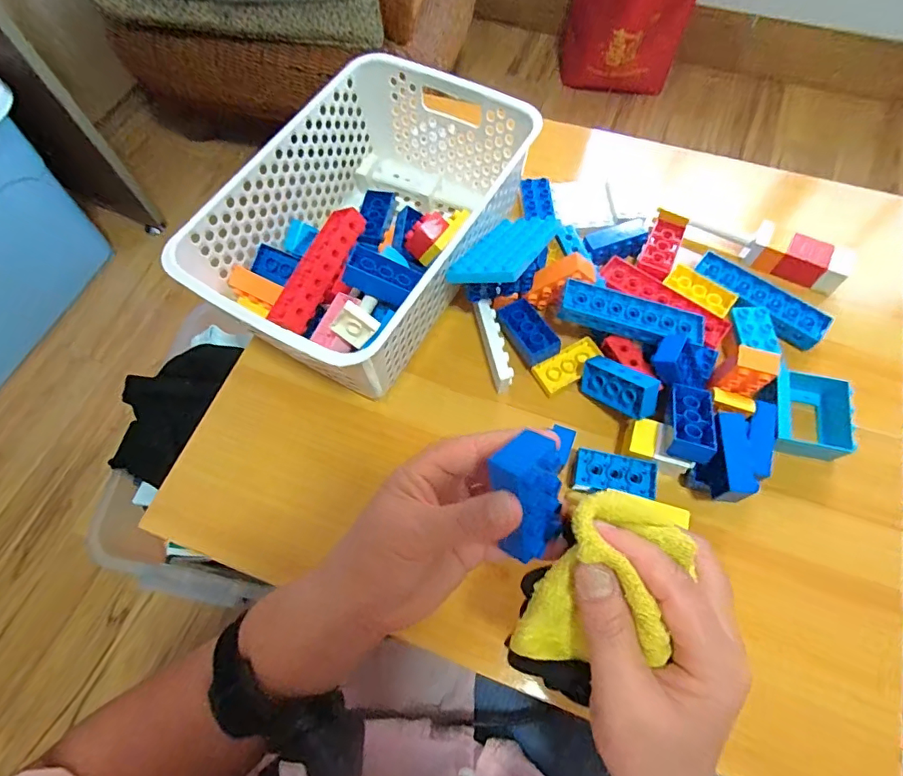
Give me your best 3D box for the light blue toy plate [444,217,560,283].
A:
[{"bbox_3d":[0.050,-0.129,0.451,0.063,0.009,0.135,12,43,26],"label":"light blue toy plate"}]

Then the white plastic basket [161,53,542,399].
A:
[{"bbox_3d":[-0.074,-0.154,0.469,0.204,0.113,0.305,28,70,14],"label":"white plastic basket"}]

